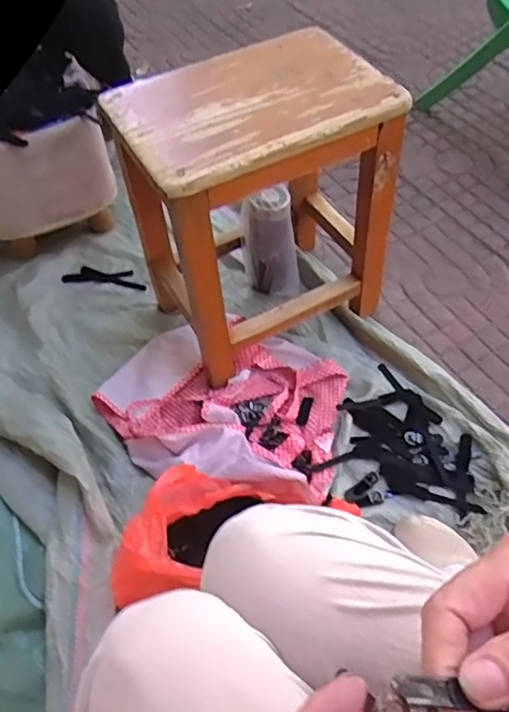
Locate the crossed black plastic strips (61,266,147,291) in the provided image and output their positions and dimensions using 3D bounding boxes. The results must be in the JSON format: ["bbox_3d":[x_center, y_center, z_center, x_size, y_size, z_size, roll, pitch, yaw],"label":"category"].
[{"bbox_3d":[-0.274,-0.145,1.040,0.155,0.014,0.042,5,56,7],"label":"crossed black plastic strips"}]

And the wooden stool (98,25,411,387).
[{"bbox_3d":[0.009,-0.203,0.834,0.320,0.370,0.245,-24,58,-13],"label":"wooden stool"}]

